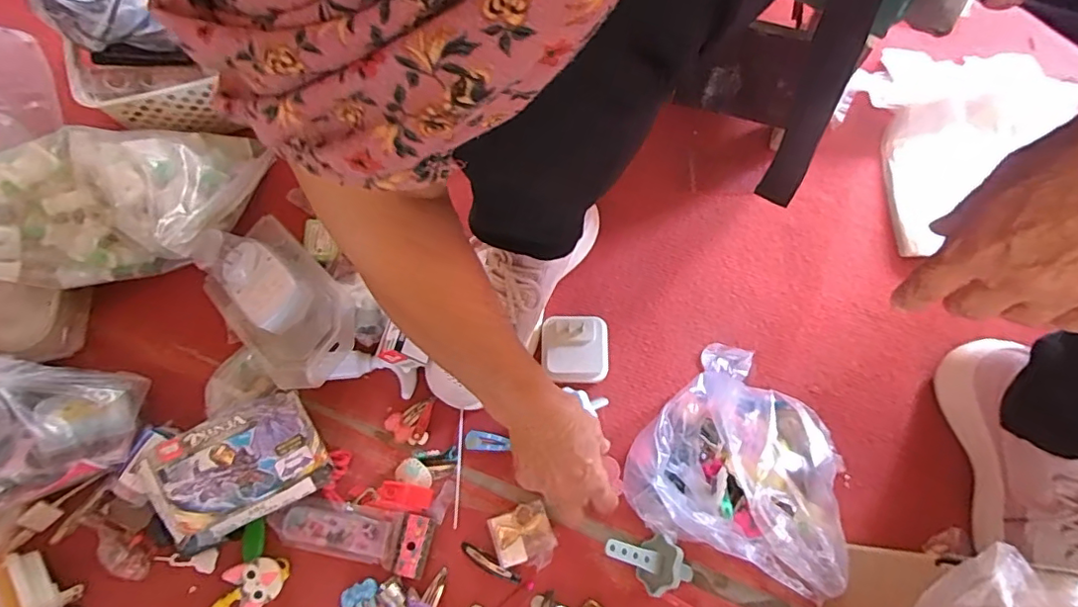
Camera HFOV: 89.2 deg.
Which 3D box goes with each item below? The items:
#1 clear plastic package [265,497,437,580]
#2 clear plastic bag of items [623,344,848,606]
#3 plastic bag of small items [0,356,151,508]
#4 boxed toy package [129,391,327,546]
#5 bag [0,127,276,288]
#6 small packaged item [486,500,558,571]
[{"bbox_3d":[-0.164,0.198,0.478,0.137,0.006,0.049,12,71,6],"label":"clear plastic package"},{"bbox_3d":[0.178,0.122,0.457,0.159,0.100,0.178,28,73,11],"label":"clear plastic bag of items"},{"bbox_3d":[-0.447,0.108,0.462,0.181,0.073,0.130,-5,70,0],"label":"plastic bag of small items"},{"bbox_3d":[-0.252,0.141,0.460,0.124,0.029,0.092,-26,72,-35],"label":"boxed toy package"},{"bbox_3d":[-0.406,-0.103,0.525,0.230,0.085,0.167,-4,70,0],"label":"bag"},{"bbox_3d":[-0.013,0.206,0.480,0.052,0.008,0.052,-21,71,-6],"label":"small packaged item"}]

